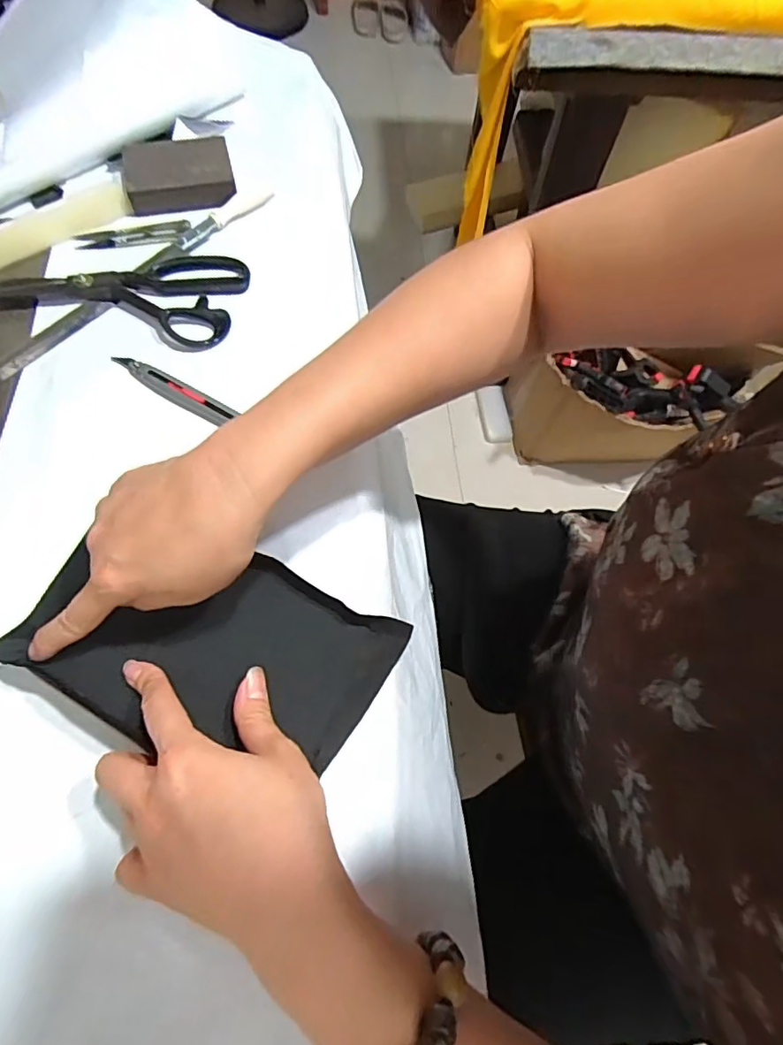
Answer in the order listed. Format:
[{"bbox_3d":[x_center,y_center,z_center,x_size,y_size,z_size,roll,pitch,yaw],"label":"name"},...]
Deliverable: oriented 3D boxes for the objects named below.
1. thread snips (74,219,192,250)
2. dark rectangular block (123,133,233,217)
[{"bbox_3d":[-0.237,-0.264,0.504,0.099,0.004,0.025,-8,66,-6],"label":"thread snips"},{"bbox_3d":[-0.203,-0.335,0.527,0.095,0.026,0.072,-11,67,-8],"label":"dark rectangular block"}]

